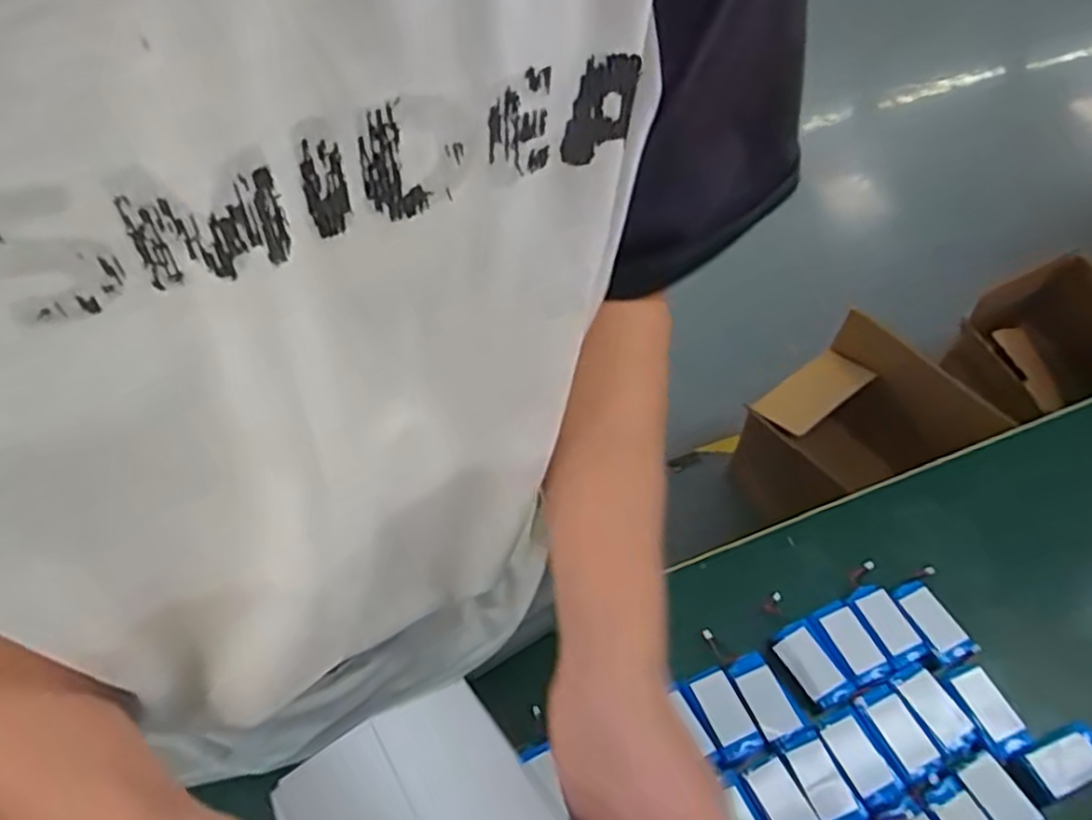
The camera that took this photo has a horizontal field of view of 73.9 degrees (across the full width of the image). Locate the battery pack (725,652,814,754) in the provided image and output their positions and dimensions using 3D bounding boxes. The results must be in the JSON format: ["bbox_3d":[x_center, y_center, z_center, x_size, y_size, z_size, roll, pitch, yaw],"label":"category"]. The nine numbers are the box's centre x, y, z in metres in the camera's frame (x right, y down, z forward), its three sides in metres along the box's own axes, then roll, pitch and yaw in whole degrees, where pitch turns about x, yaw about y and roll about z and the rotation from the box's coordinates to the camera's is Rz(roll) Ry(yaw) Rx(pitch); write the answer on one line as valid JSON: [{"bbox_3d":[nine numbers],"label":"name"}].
[{"bbox_3d":[0.176,0.230,0.576,0.035,0.008,0.073,-20,58,-14],"label":"battery pack"}]

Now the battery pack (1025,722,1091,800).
[{"bbox_3d":[0.396,0.266,0.548,0.073,0.012,0.036,-19,58,-14],"label":"battery pack"}]

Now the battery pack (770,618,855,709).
[{"bbox_3d":[0.216,0.207,0.592,0.038,0.006,0.064,-22,59,-16],"label":"battery pack"}]

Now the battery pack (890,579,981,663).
[{"bbox_3d":[0.326,0.178,0.612,0.033,0.004,0.070,-27,59,-8],"label":"battery pack"}]

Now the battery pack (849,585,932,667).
[{"bbox_3d":[0.286,0.180,0.611,0.034,0.007,0.069,-20,58,-15],"label":"battery pack"}]

